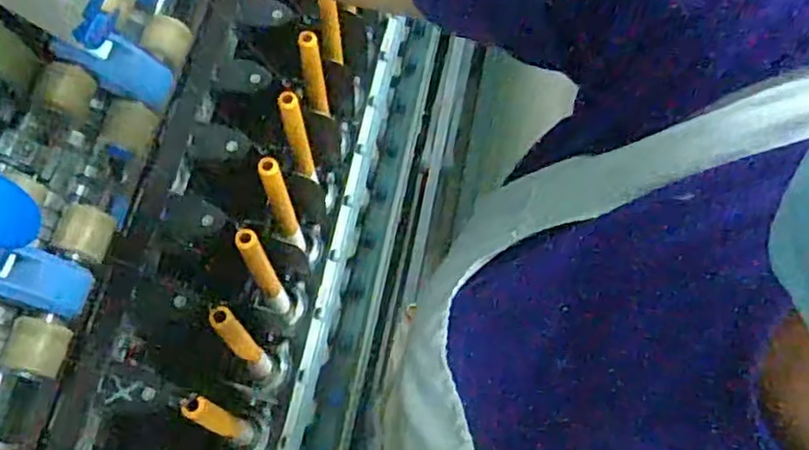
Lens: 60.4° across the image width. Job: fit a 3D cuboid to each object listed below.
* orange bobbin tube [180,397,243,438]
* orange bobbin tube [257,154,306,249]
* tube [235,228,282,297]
[{"bbox_3d":[-0.164,0.166,0.599,0.024,0.121,0.020,21,68,8],"label":"orange bobbin tube"},{"bbox_3d":[-0.119,-0.017,0.685,0.021,0.176,0.017,-21,69,-10],"label":"orange bobbin tube"},{"bbox_3d":[-0.134,0.037,0.643,0.018,0.137,0.016,-31,71,-14],"label":"tube"}]

